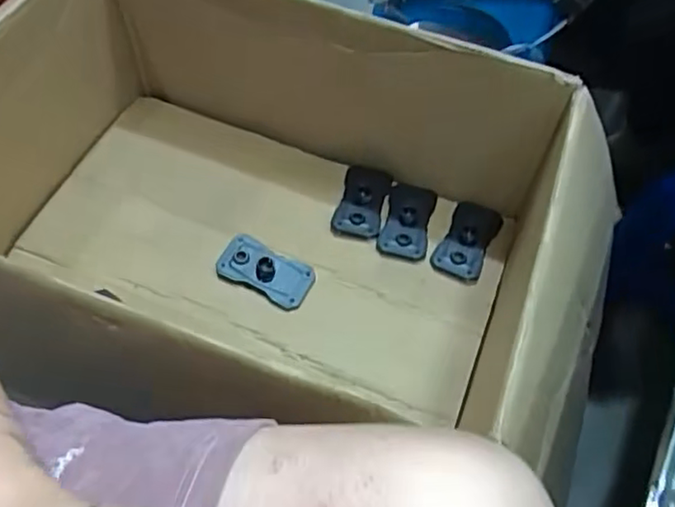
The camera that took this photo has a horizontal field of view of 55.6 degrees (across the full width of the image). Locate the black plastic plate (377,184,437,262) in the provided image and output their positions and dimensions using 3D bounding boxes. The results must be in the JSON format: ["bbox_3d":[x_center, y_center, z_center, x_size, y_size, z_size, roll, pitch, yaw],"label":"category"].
[{"bbox_3d":[0.088,-0.046,0.795,0.057,0.021,0.110,13,58,6],"label":"black plastic plate"}]

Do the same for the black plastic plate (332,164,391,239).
[{"bbox_3d":[0.032,-0.070,0.809,0.059,0.019,0.107,13,58,6],"label":"black plastic plate"}]

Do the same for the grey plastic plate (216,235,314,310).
[{"bbox_3d":[-0.083,0.018,0.747,0.105,0.021,0.058,23,59,12],"label":"grey plastic plate"}]

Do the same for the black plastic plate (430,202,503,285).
[{"bbox_3d":[0.159,-0.016,0.781,0.058,0.015,0.109,23,59,12],"label":"black plastic plate"}]

